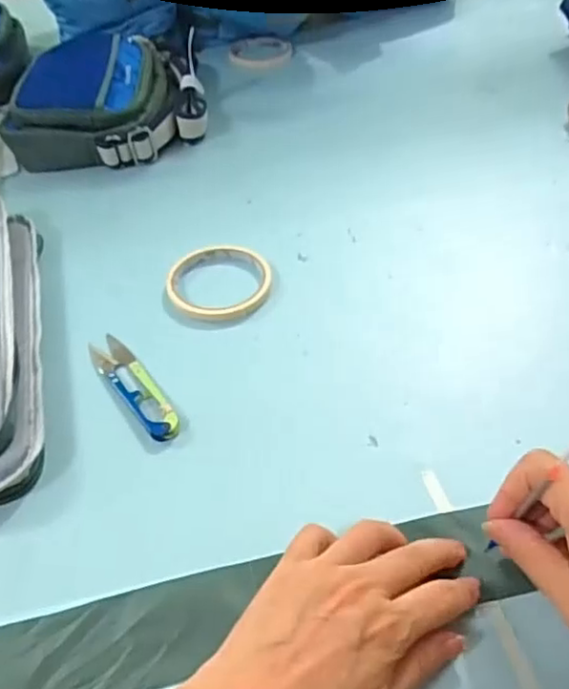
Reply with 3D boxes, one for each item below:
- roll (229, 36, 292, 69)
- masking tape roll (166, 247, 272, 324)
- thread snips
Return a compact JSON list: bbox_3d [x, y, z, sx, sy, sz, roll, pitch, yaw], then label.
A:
[{"bbox_3d":[-0.032,-0.403,0.883,0.084,0.015,0.084,-2,46,2],"label":"roll"},{"bbox_3d":[-0.055,-0.054,0.550,0.086,0.007,0.087,-2,46,2],"label":"masking tape roll"},{"bbox_3d":[-0.113,0.029,0.478,0.027,0.011,0.118,-30,51,-23],"label":"thread snips"}]

